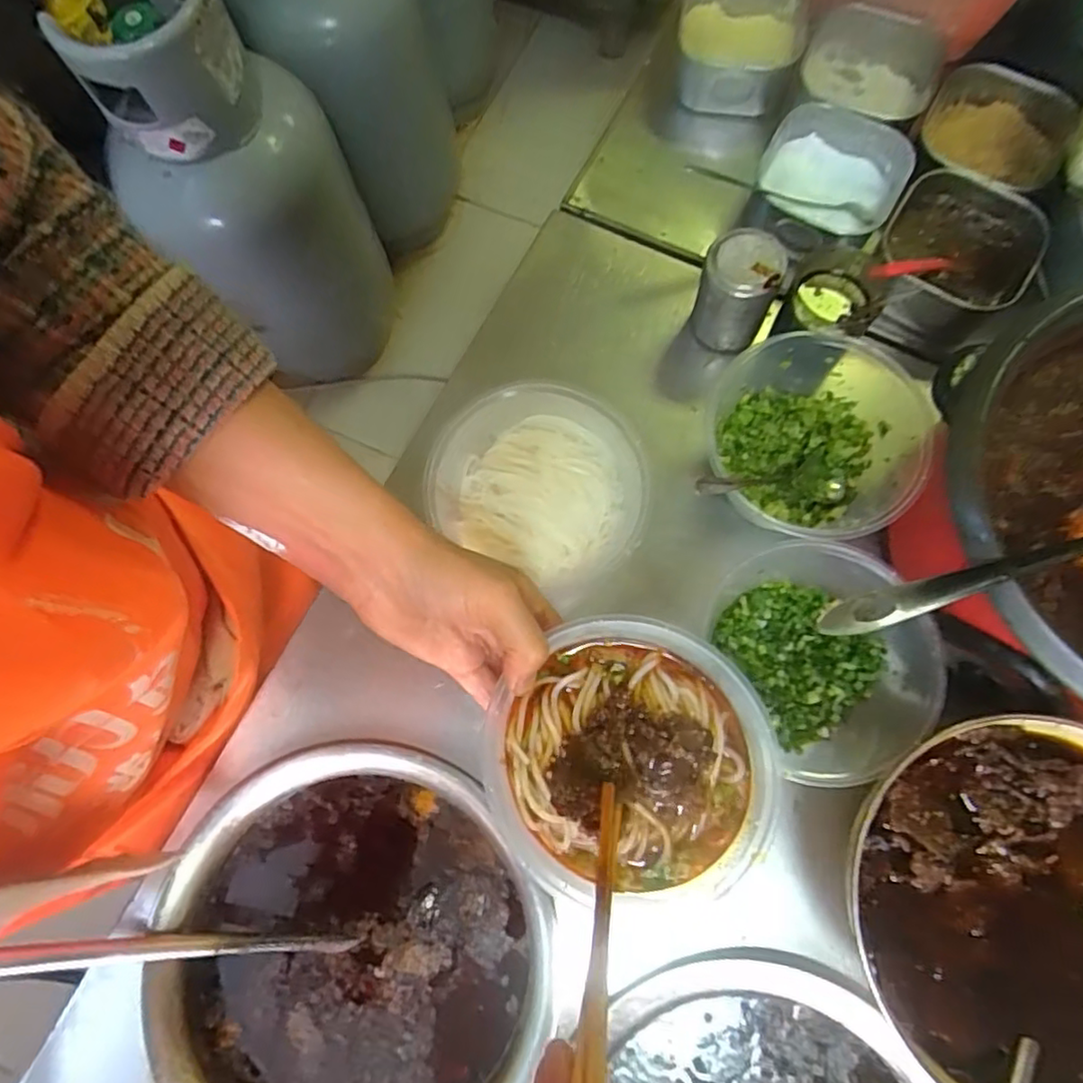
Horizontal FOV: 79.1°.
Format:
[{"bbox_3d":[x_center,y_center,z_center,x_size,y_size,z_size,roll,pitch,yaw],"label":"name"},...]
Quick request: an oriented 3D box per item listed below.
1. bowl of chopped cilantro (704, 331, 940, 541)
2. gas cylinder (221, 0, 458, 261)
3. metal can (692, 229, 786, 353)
[{"bbox_3d":[0.182,-0.066,0.460,0.134,0.083,0.141,0,77,2],"label":"bowl of chopped cilantro"},{"bbox_3d":[-0.346,-0.866,1.176,0.260,0.662,0.266,29,79,8],"label":"gas cylinder"},{"bbox_3d":[0.144,-0.187,0.489,0.052,0.081,0.055,0,77,2],"label":"metal can"}]

